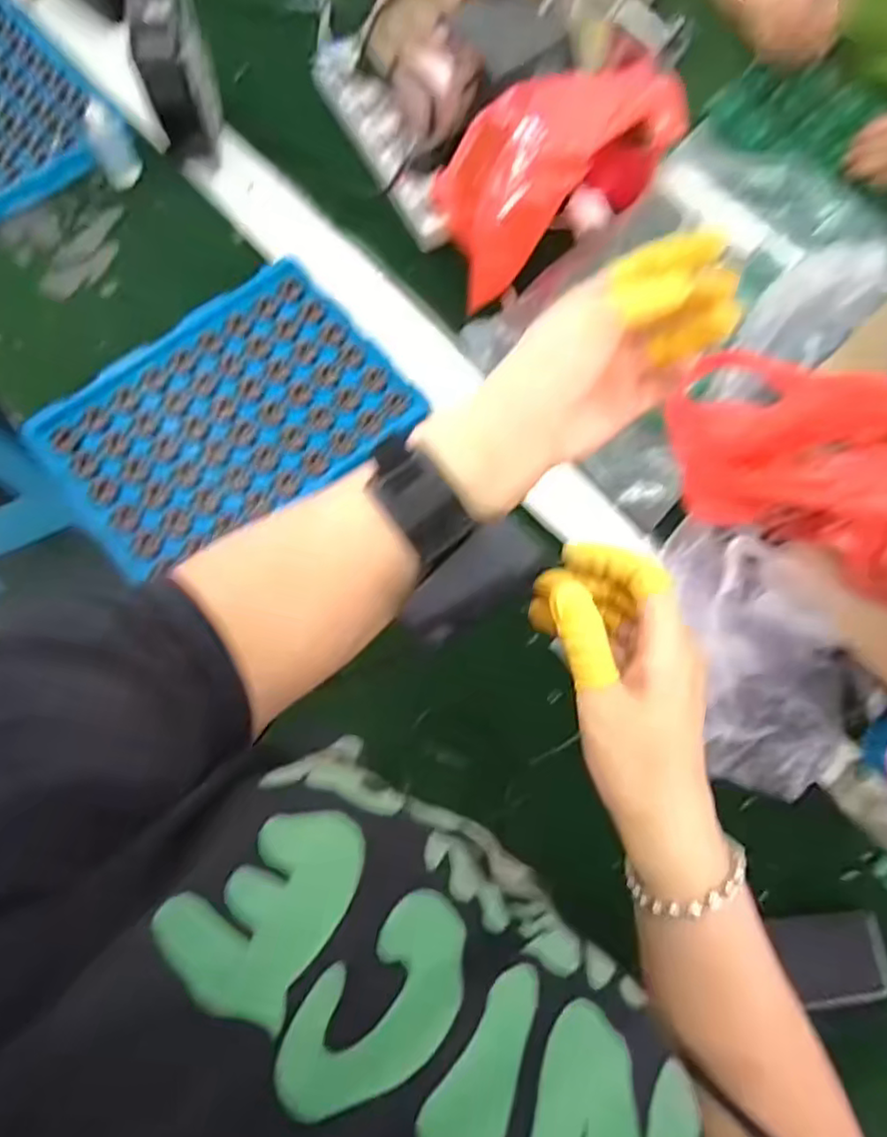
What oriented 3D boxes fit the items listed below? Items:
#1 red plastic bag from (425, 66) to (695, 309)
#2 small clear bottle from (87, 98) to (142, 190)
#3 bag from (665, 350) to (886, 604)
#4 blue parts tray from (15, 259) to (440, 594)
[{"bbox_3d":[0.110,-0.454,0.707,0.214,0.179,0.210,-16,73,-7],"label":"red plastic bag"},{"bbox_3d":[-0.411,-0.528,0.786,0.045,0.082,0.044,-27,75,-10],"label":"small clear bottle"},{"bbox_3d":[0.329,-0.087,0.529,0.287,0.147,0.145,24,73,6],"label":"bag"},{"bbox_3d":[-0.237,-0.167,0.711,0.363,0.018,0.265,-39,77,-13],"label":"blue parts tray"}]

